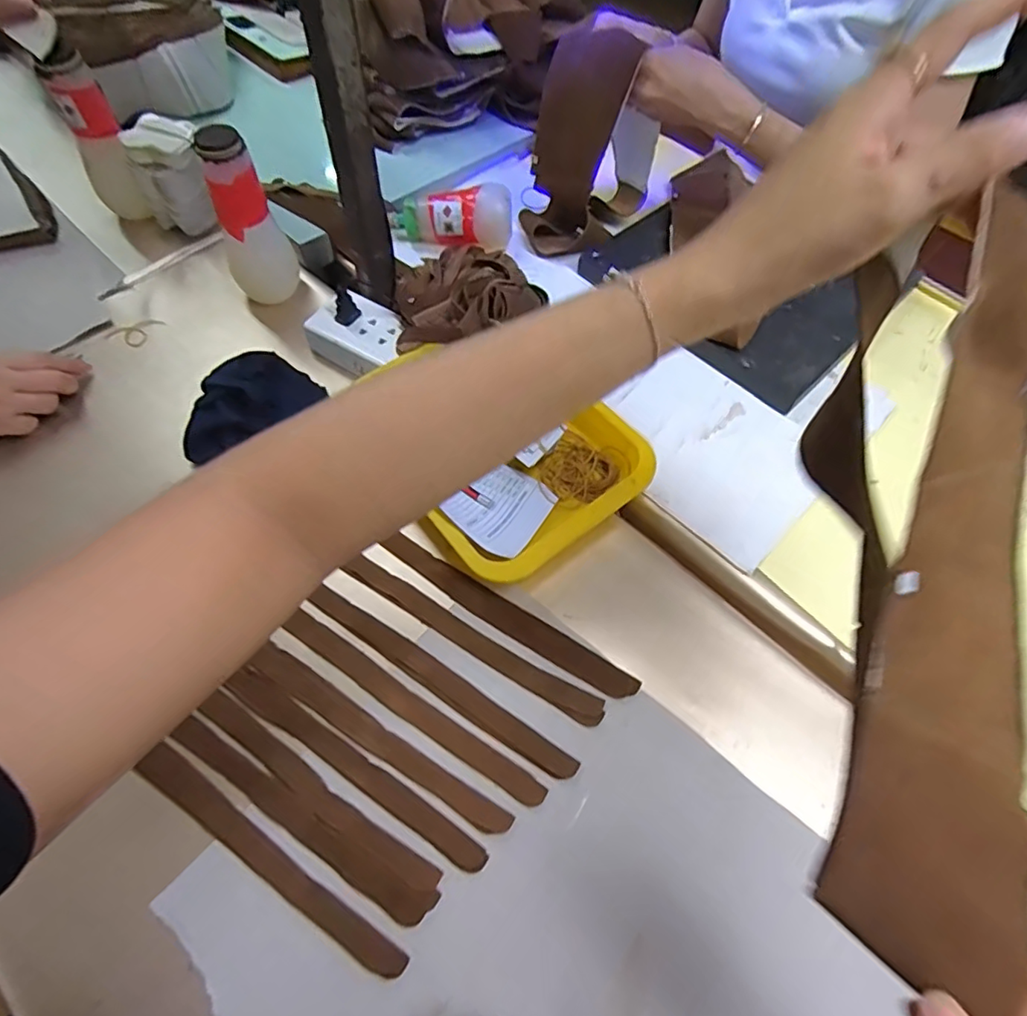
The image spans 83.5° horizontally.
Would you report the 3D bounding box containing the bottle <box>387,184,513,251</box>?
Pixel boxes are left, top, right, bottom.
[{"bbox_3d":[-0.070,-0.349,0.687,0.140,0.055,0.050,-1,59,-3],"label":"bottle"}]

